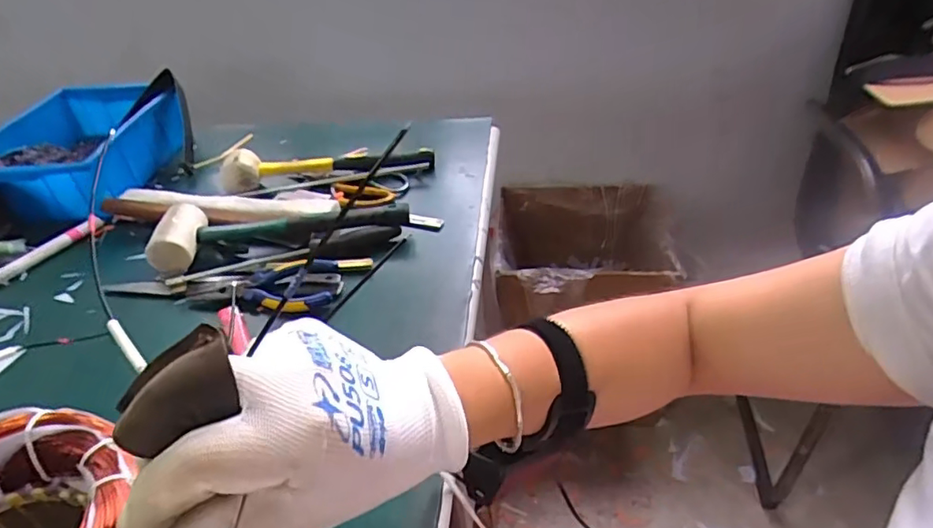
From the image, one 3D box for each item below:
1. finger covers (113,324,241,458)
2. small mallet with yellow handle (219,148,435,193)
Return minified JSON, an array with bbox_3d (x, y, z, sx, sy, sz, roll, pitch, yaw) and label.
[{"bbox_3d":[-0.103,0.043,0.198,0.039,0.023,0.029,-18,40,-21],"label":"finger covers"},{"bbox_3d":[-0.184,-0.138,0.755,0.274,0.041,0.050,-11,38,-8],"label":"small mallet with yellow handle"}]

